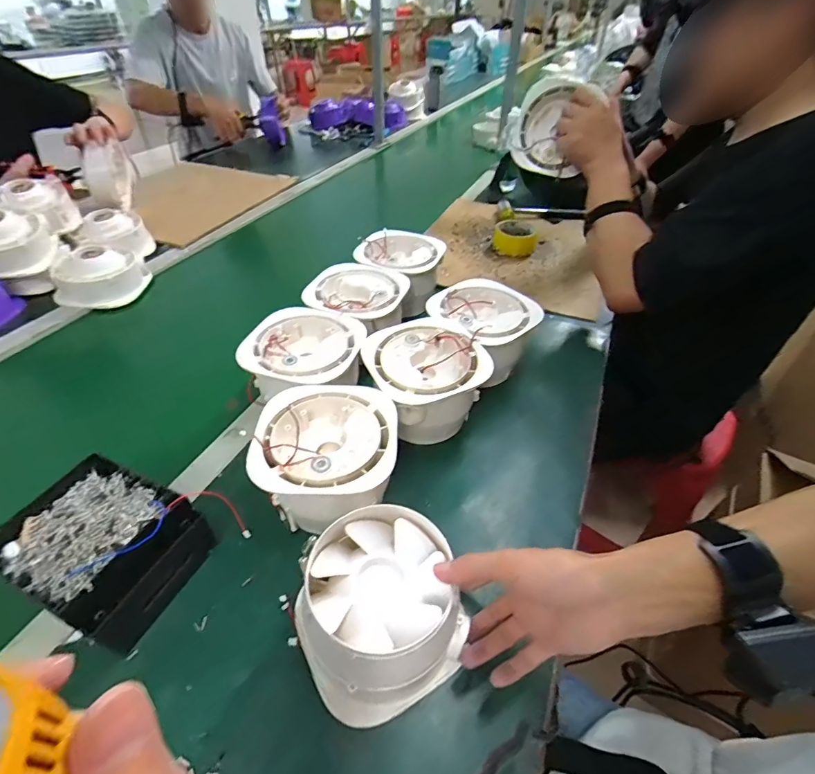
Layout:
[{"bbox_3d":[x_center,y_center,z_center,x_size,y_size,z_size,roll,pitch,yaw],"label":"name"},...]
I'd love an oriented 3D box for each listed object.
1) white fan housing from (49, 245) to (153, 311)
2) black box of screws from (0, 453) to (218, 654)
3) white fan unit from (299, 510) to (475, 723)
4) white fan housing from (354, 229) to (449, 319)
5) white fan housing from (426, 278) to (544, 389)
[{"bbox_3d":[-0.547,-0.199,0.763,0.119,0.074,0.130,2,43,0],"label":"white fan housing"},{"bbox_3d":[-0.276,0.142,0.394,0.154,0.061,0.119,19,46,18],"label":"black box of screws"},{"bbox_3d":[-0.023,0.180,0.350,0.122,0.090,0.127,-16,46,-19],"label":"white fan unit"},{"bbox_3d":[-0.014,-0.202,0.745,0.137,0.079,0.133,21,46,19],"label":"white fan housing"},{"bbox_3d":[0.099,-0.071,0.625,0.129,0.109,0.127,1,43,-1],"label":"white fan housing"}]

